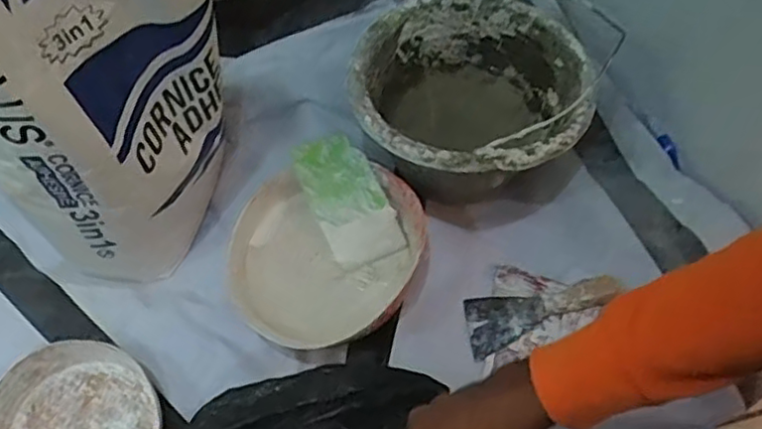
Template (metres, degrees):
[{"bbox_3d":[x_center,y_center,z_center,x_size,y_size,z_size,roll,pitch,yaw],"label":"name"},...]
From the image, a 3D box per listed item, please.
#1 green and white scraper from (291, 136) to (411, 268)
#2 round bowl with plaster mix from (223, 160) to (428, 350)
[{"bbox_3d":[-0.036,-0.017,0.734,0.081,0.007,0.146,-25,95,1],"label":"green and white scraper"},{"bbox_3d":[-0.057,0.039,0.707,0.184,0.062,0.202,1,61,-1],"label":"round bowl with plaster mix"}]

